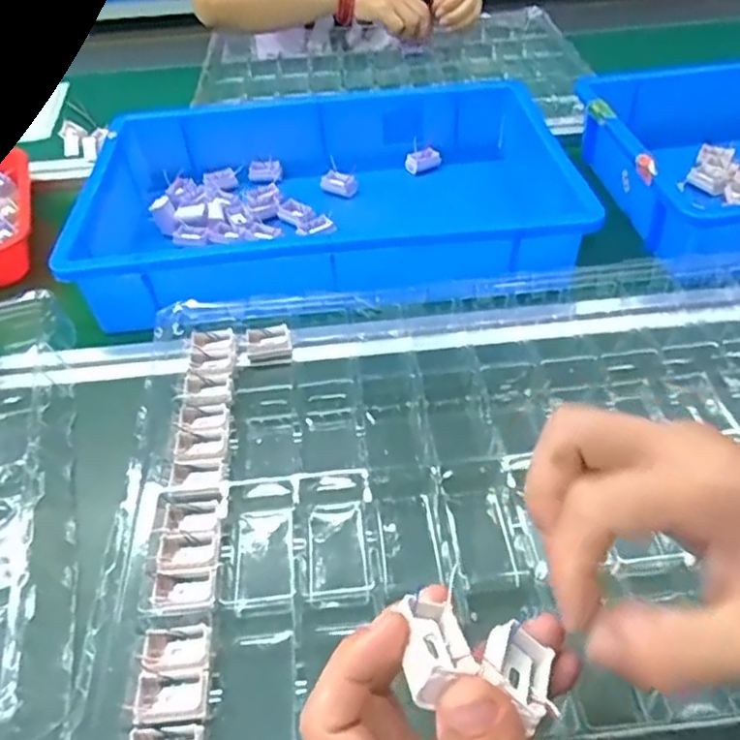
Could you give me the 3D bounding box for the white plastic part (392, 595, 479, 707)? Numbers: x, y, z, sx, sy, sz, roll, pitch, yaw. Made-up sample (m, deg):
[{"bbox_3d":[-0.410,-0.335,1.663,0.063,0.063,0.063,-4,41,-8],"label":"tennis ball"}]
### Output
[{"bbox_3d":[0.021,0.091,0.224,0.024,0.017,0.034,-13,44,-11],"label":"white plastic part"}]

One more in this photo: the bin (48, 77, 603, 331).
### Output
[{"bbox_3d":[-0.037,-0.155,0.654,0.440,0.101,0.317,-4,43,-1],"label":"bin"}]

